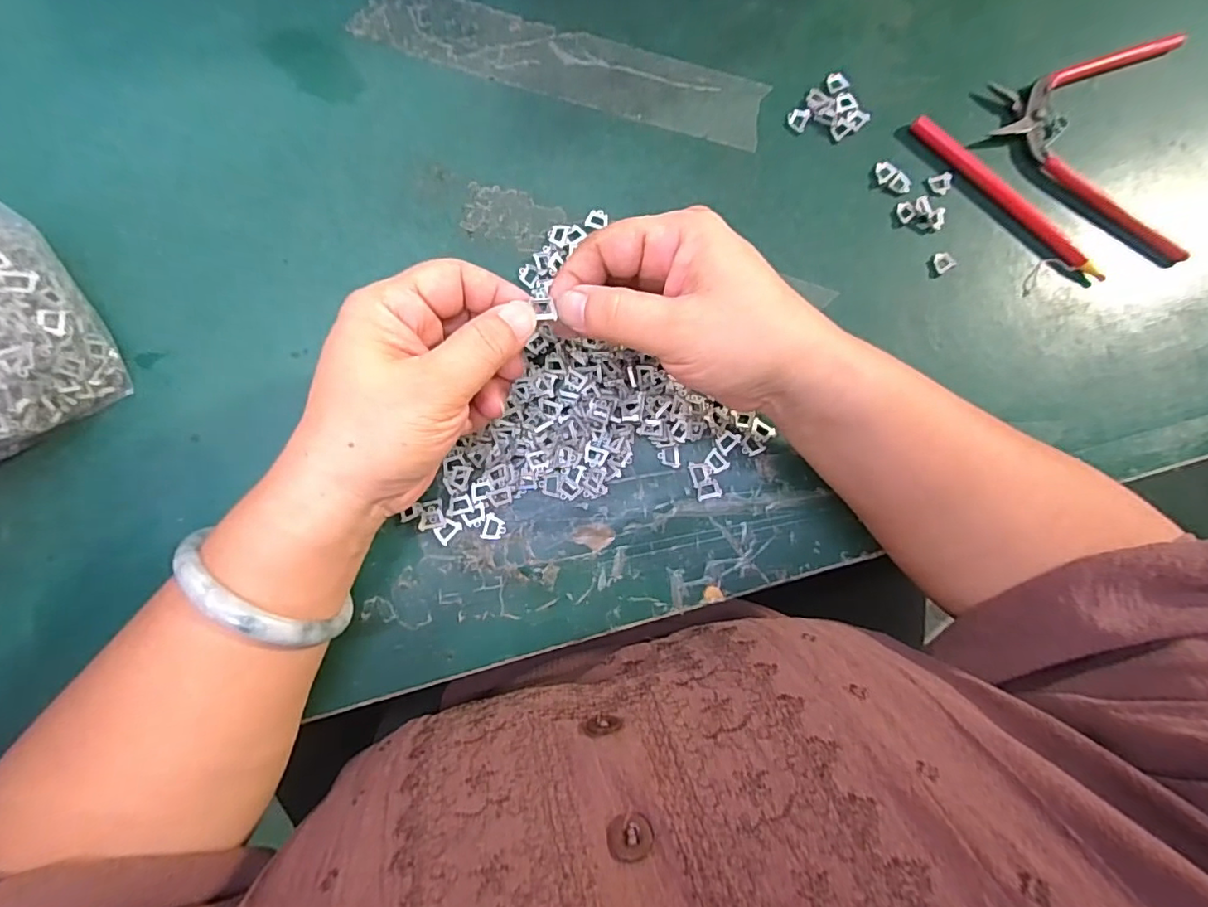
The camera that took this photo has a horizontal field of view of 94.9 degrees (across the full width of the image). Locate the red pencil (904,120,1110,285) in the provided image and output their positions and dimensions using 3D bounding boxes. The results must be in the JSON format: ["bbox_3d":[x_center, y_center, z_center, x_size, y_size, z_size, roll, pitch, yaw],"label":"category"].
[{"bbox_3d":[0.234,-0.146,0.321,0.141,0.008,0.008,40,82,0],"label":"red pencil"}]

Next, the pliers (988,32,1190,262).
[{"bbox_3d":[0.289,-0.188,0.329,0.115,0.010,0.134,5,83,-4],"label":"pliers"}]

